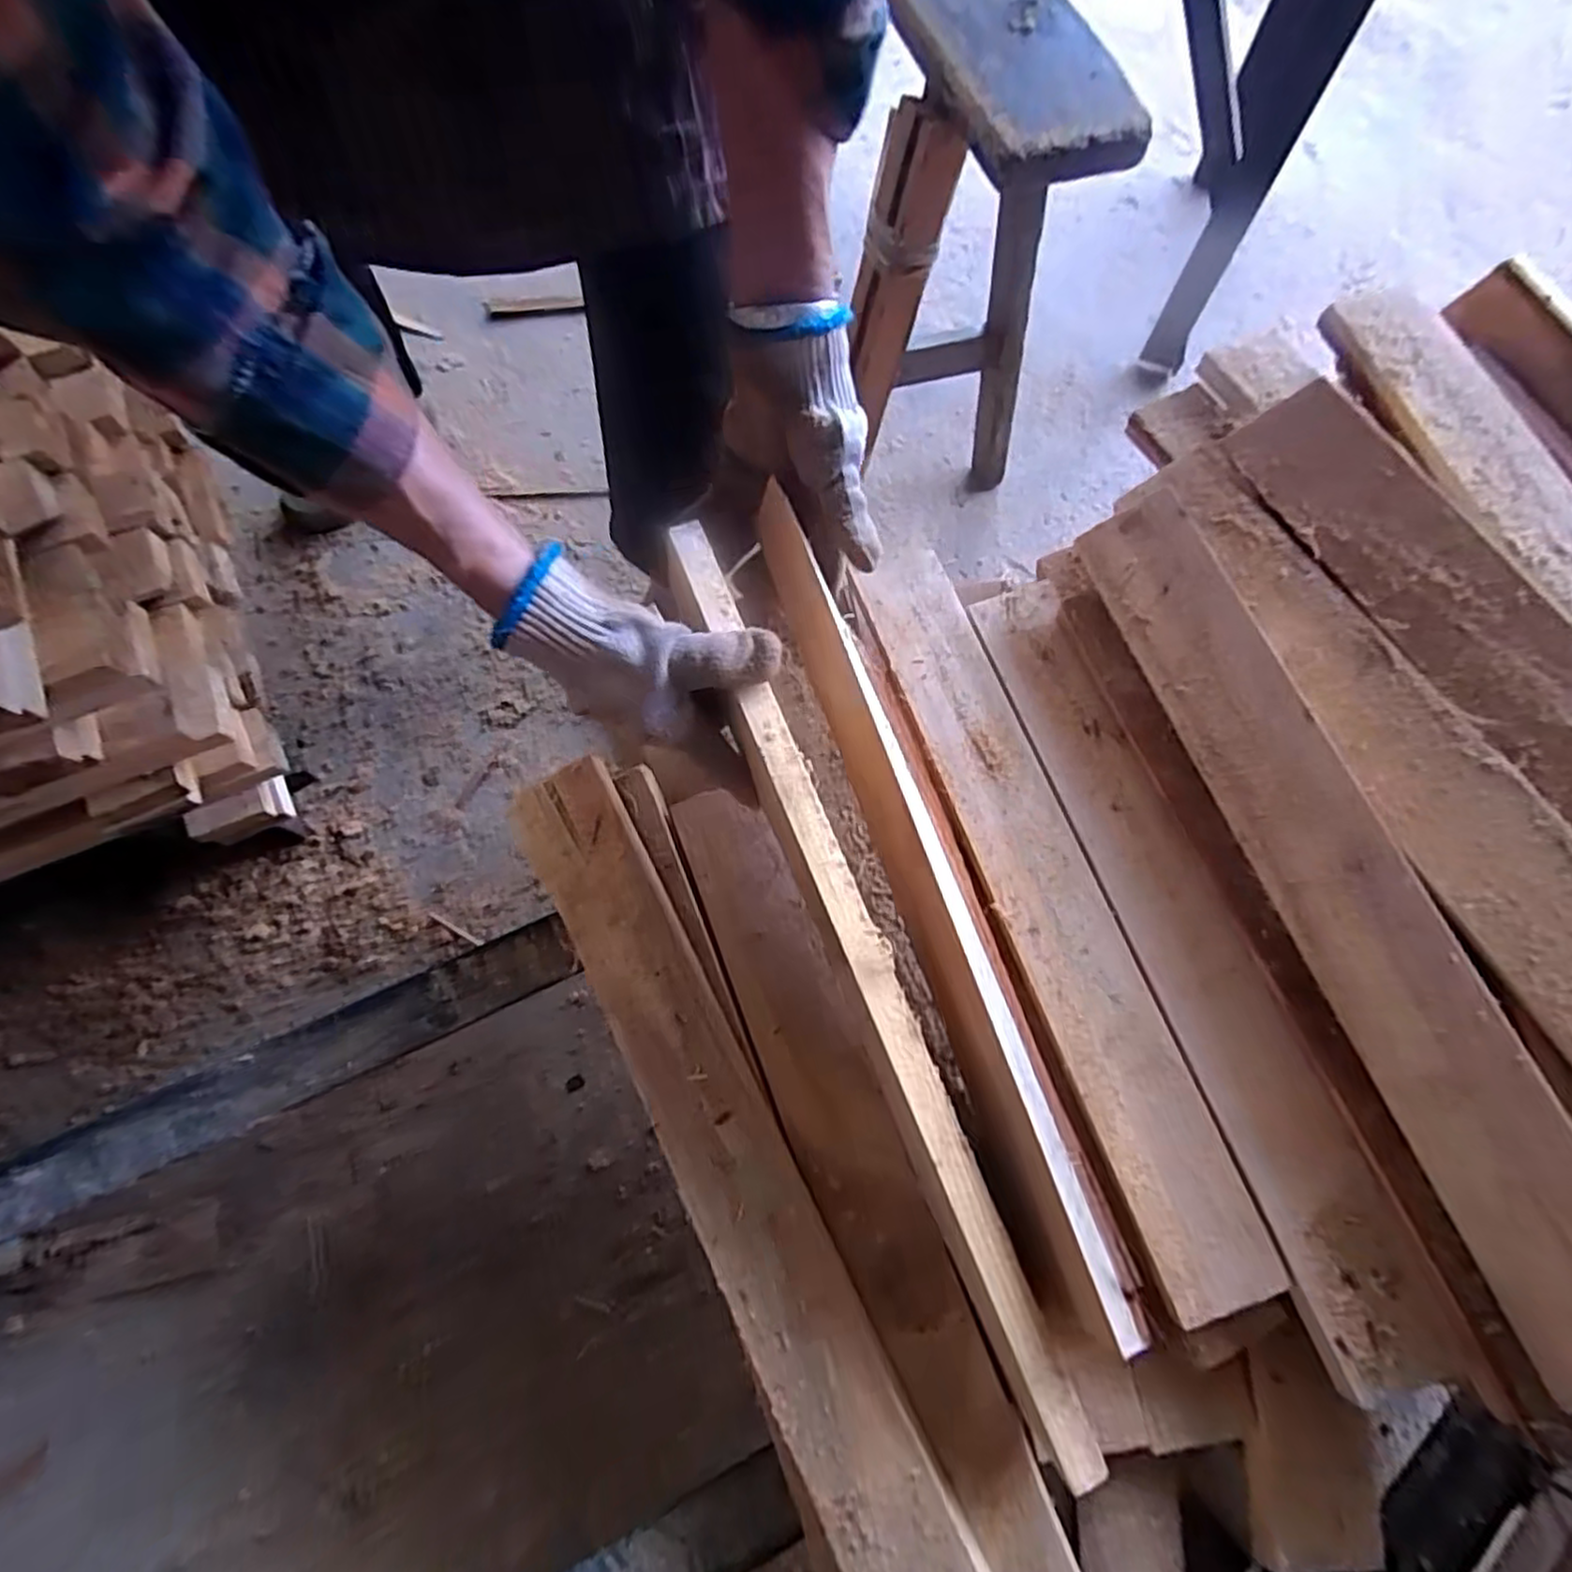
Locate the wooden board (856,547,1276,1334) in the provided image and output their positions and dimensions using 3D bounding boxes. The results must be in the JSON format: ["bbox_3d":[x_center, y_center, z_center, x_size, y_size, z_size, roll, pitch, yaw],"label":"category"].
[{"bbox_3d":[0.154,0.056,0.448,0.064,0.011,0.475,-18,73,-7],"label":"wooden board"}]

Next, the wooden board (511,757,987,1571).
[{"bbox_3d":[-0.042,0.199,0.417,0.067,0.025,0.482,-27,74,-10],"label":"wooden board"}]

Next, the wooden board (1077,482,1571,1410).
[{"bbox_3d":[0.294,0.051,0.390,0.065,0.018,0.486,-30,71,29],"label":"wooden board"}]

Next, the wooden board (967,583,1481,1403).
[{"bbox_3d":[0.230,0.085,0.430,0.062,0.016,0.477,-17,73,-7],"label":"wooden board"}]

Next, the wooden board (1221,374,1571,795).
[{"bbox_3d":[0.401,-0.039,0.367,0.070,0.015,0.461,-34,68,17],"label":"wooden board"}]

